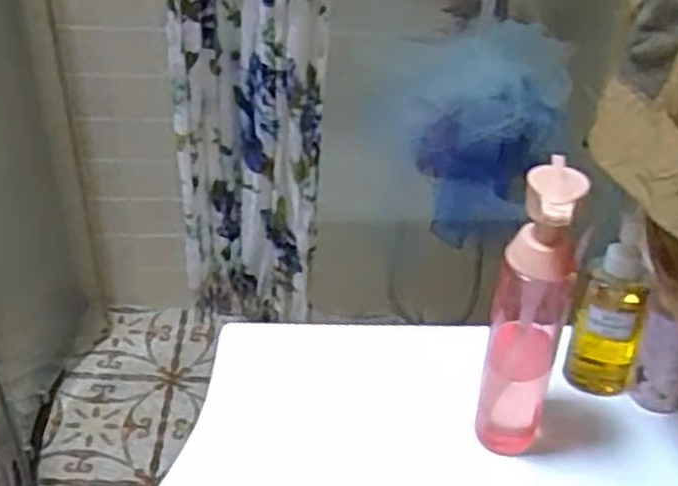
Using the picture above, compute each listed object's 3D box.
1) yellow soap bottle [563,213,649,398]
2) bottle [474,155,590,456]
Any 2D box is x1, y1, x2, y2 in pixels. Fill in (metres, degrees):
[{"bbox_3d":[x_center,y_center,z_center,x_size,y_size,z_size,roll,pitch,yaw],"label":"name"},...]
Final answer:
[{"bbox_3d":[0.226,0.052,0.657,0.052,0.159,0.046,14,37,14],"label":"yellow soap bottle"},{"bbox_3d":[0.136,0.056,0.578,0.049,0.231,0.064,14,37,15],"label":"bottle"}]

